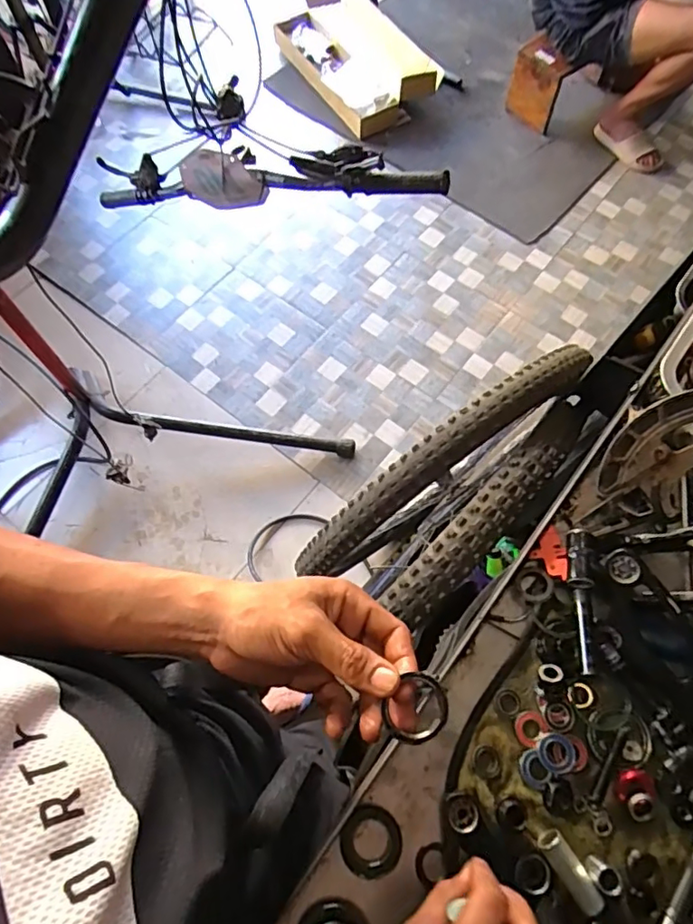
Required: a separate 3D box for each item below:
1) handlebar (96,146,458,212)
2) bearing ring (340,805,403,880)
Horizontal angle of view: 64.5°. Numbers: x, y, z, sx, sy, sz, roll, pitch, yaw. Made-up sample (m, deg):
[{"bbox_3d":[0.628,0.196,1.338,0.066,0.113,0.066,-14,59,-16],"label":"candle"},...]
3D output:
[{"bbox_3d":[-0.192,-0.514,0.983,0.757,0.127,0.080,10,71,23],"label":"handlebar"},{"bbox_3d":[0.019,0.300,0.435,0.048,0.014,0.046,-1,66,2],"label":"bearing ring"}]

